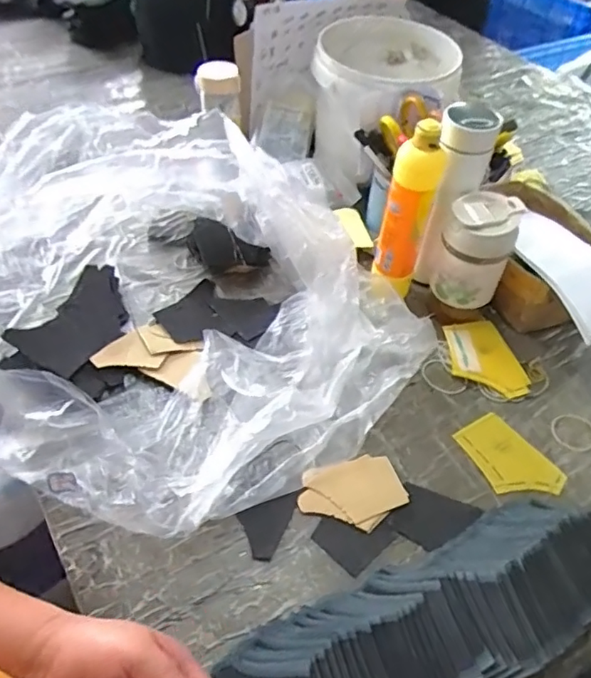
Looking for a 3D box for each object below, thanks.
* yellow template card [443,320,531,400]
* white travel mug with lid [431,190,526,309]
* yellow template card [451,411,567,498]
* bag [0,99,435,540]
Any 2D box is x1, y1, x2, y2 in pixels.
[{"bbox_3d":[0.229,0.023,0.681,0.078,0.018,0.117,-8,50,-9],"label":"yellow template card"},{"bbox_3d":[0.213,-0.104,0.662,0.080,0.120,0.074,24,51,15],"label":"white travel mug with lid"},{"bbox_3d":[0.227,0.128,0.593,0.072,0.004,0.104,-25,54,-22],"label":"yellow template card"},{"bbox_3d":[-0.161,-0.047,0.609,0.520,0.184,0.420,37,57,26],"label":"bag"}]

